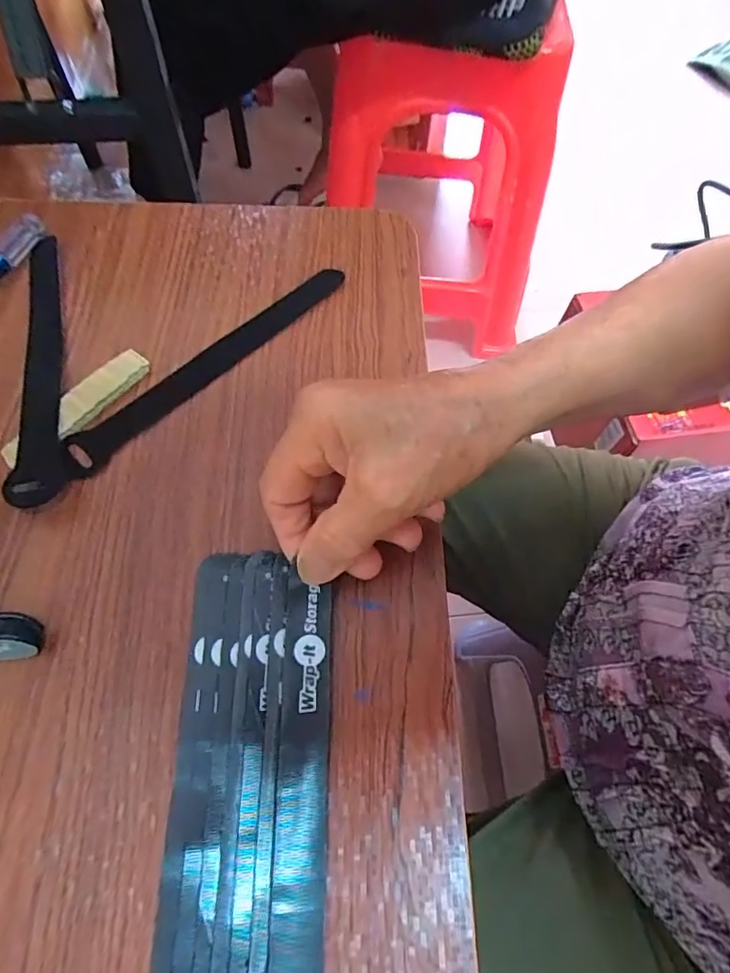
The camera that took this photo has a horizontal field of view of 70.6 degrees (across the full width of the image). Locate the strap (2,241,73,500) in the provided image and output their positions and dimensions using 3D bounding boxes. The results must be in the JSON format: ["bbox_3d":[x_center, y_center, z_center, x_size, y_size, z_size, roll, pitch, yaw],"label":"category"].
[{"bbox_3d":[-0.181,-0.077,0.290,0.023,0.014,0.196,-12,64,-8],"label":"strap"}]

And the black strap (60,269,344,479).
[{"bbox_3d":[-0.086,-0.074,0.297,0.021,0.004,0.194,40,69,17],"label":"black strap"}]

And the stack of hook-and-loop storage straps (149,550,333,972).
[{"bbox_3d":[-0.045,0.120,0.197,0.061,0.016,0.194,0,64,-2],"label":"stack of hook-and-loop storage straps"}]

